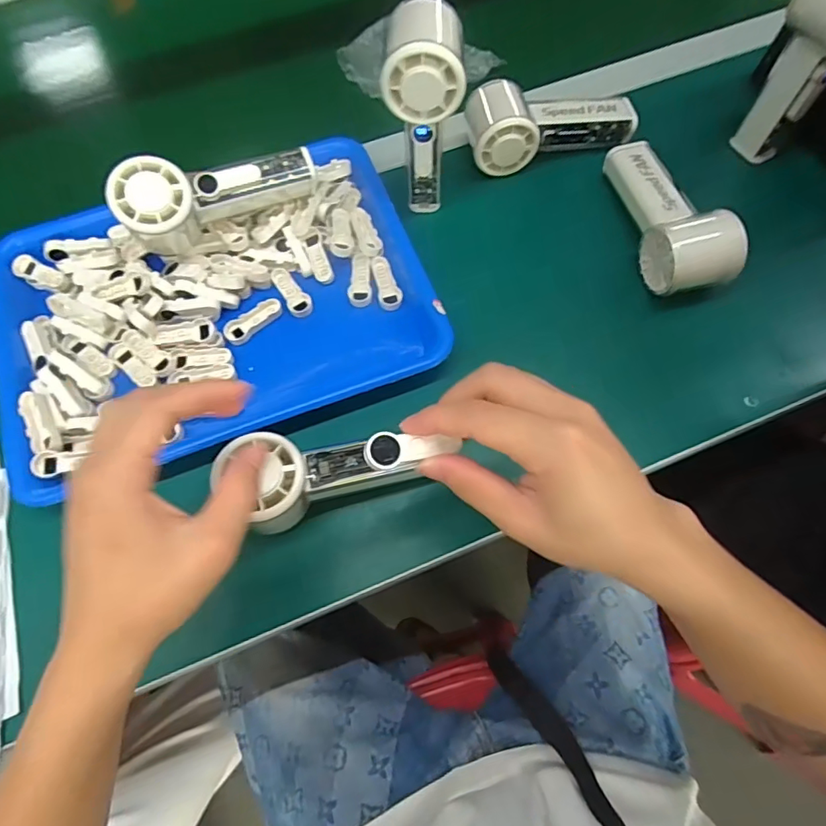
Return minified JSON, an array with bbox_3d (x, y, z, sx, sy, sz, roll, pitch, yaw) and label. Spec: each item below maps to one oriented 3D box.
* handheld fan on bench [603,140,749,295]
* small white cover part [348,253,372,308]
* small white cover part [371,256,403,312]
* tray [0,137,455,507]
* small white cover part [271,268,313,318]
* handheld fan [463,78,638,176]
[{"bbox_3d":[0.208,-0.167,0.429,0.054,0.059,0.157,-11,67,-3],"label":"handheld fan on bench"},{"bbox_3d":[-0.044,-0.112,0.439,0.019,0.004,0.046,0,80,2],"label":"small white cover part"},{"bbox_3d":[-0.022,-0.110,0.439,0.020,0.009,0.049,-11,67,-3],"label":"small white cover part"},{"bbox_3d":[-0.161,-0.090,0.425,0.331,0.033,0.237,-20,68,-7],"label":"tray"},{"bbox_3d":[-0.103,-0.103,0.437,0.019,0.005,0.047,-34,83,-12],"label":"small white cover part"},{"bbox_3d":[0.126,-0.267,0.478,0.150,0.050,0.065,-9,67,-2],"label":"handheld fan"}]

